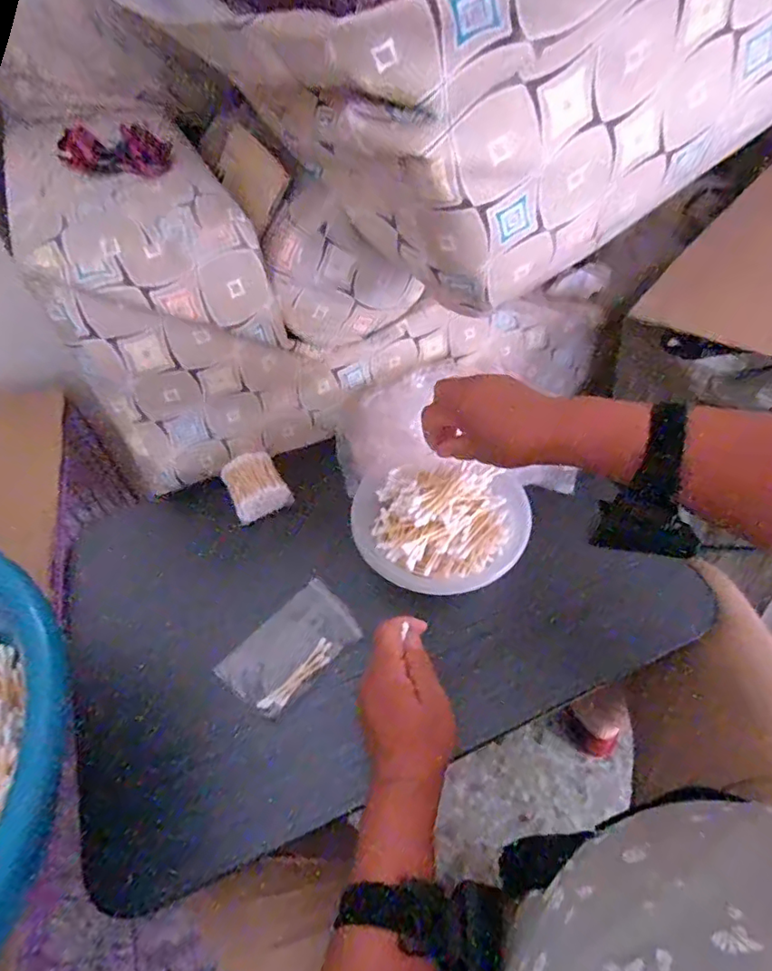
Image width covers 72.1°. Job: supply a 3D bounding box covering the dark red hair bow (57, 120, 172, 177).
[{"bbox_3d":[-0.249,-0.302,0.477,0.116,0.023,0.046,15,53,15],"label":"dark red hair bow"}]

